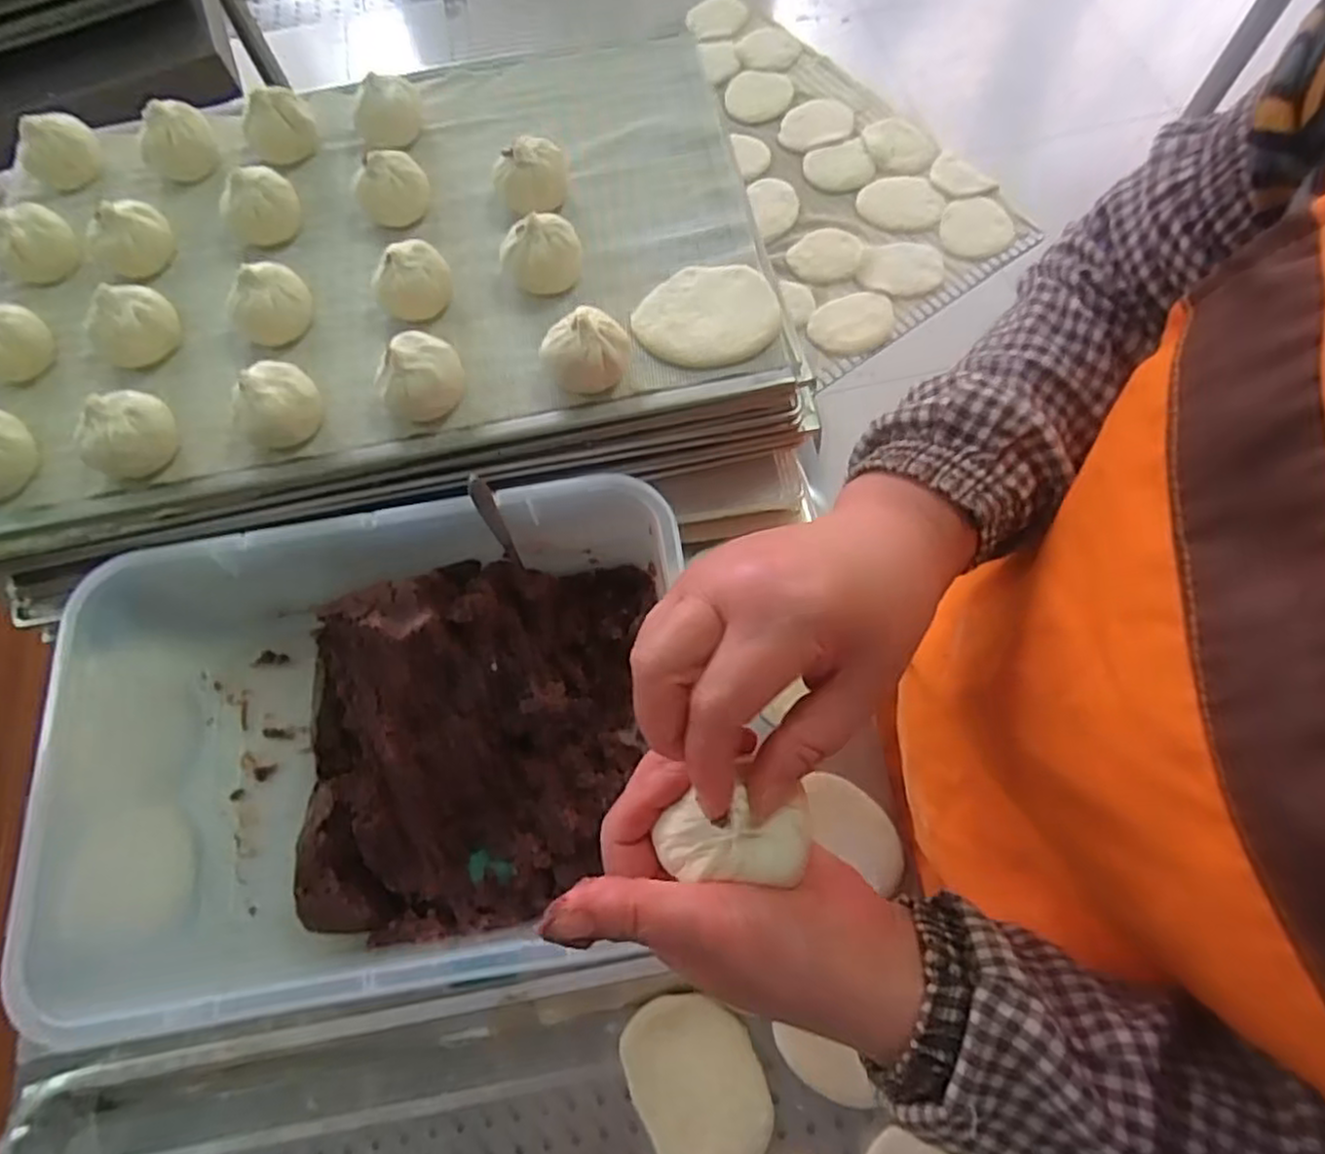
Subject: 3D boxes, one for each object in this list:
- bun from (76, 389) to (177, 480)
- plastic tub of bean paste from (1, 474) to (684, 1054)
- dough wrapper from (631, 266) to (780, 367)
[{"bbox_3d":[-0.351,-0.096,0.475,0.050,0.035,0.050,-1,67,3],"label":"bun"},{"bbox_3d":[-0.199,0.113,0.471,0.420,0.134,0.272,-9,67,-1],"label":"plastic tub of bean paste"},{"bbox_3d":[0.033,-0.183,0.503,0.088,0.010,0.088,-1,67,3],"label":"dough wrapper"}]

